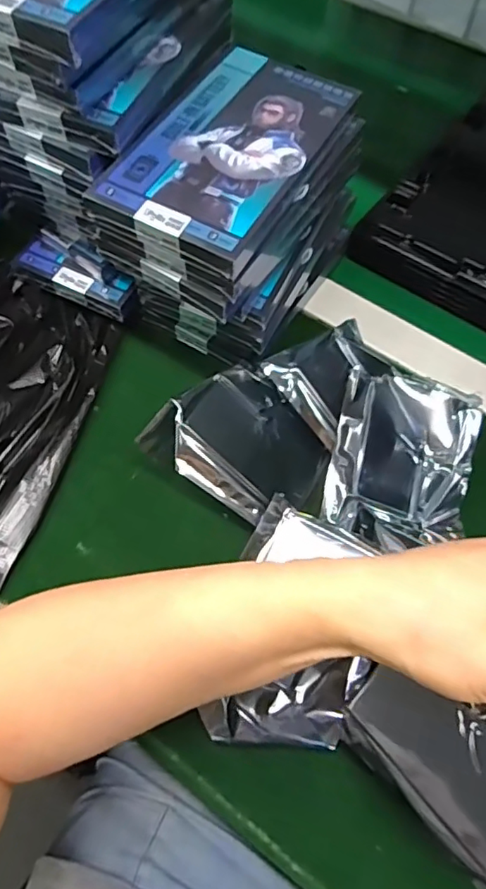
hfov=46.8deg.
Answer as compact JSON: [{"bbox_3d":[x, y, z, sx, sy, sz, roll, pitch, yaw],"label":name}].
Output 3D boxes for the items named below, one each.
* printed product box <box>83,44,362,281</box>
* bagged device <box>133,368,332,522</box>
[{"bbox_3d":[-0.005,-0.177,0.333,0.094,0.012,0.165,28,65,13],"label":"printed product box"},{"bbox_3d":[0.000,0.001,0.354,0.096,0.023,0.084,45,68,1],"label":"bagged device"}]

